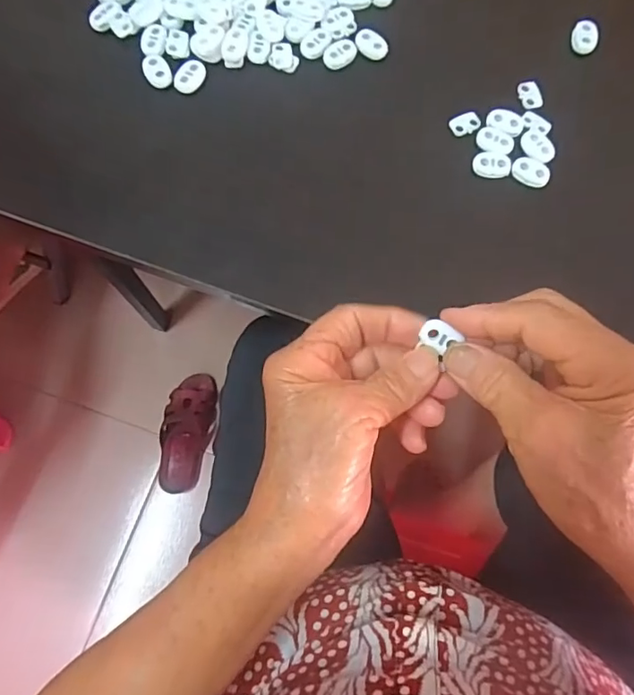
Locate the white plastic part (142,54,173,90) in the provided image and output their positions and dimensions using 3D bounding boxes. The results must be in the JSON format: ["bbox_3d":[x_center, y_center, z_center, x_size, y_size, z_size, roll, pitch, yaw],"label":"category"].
[{"bbox_3d":[-0.099,-0.172,0.330,0.016,0.007,0.023,-23,78,-7],"label":"white plastic part"}]

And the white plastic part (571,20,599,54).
[{"bbox_3d":[0.174,-0.202,0.342,0.016,0.005,0.022,7,76,1],"label":"white plastic part"}]

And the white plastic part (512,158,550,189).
[{"bbox_3d":[0.128,-0.105,0.317,0.022,0.004,0.016,24,77,5],"label":"white plastic part"}]

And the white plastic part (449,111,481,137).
[{"bbox_3d":[0.092,-0.139,0.326,0.019,0.004,0.014,-24,78,-7],"label":"white plastic part"}]

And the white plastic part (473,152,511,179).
[{"bbox_3d":[0.105,-0.110,0.319,0.022,0.004,0.015,5,76,0],"label":"white plastic part"}]

